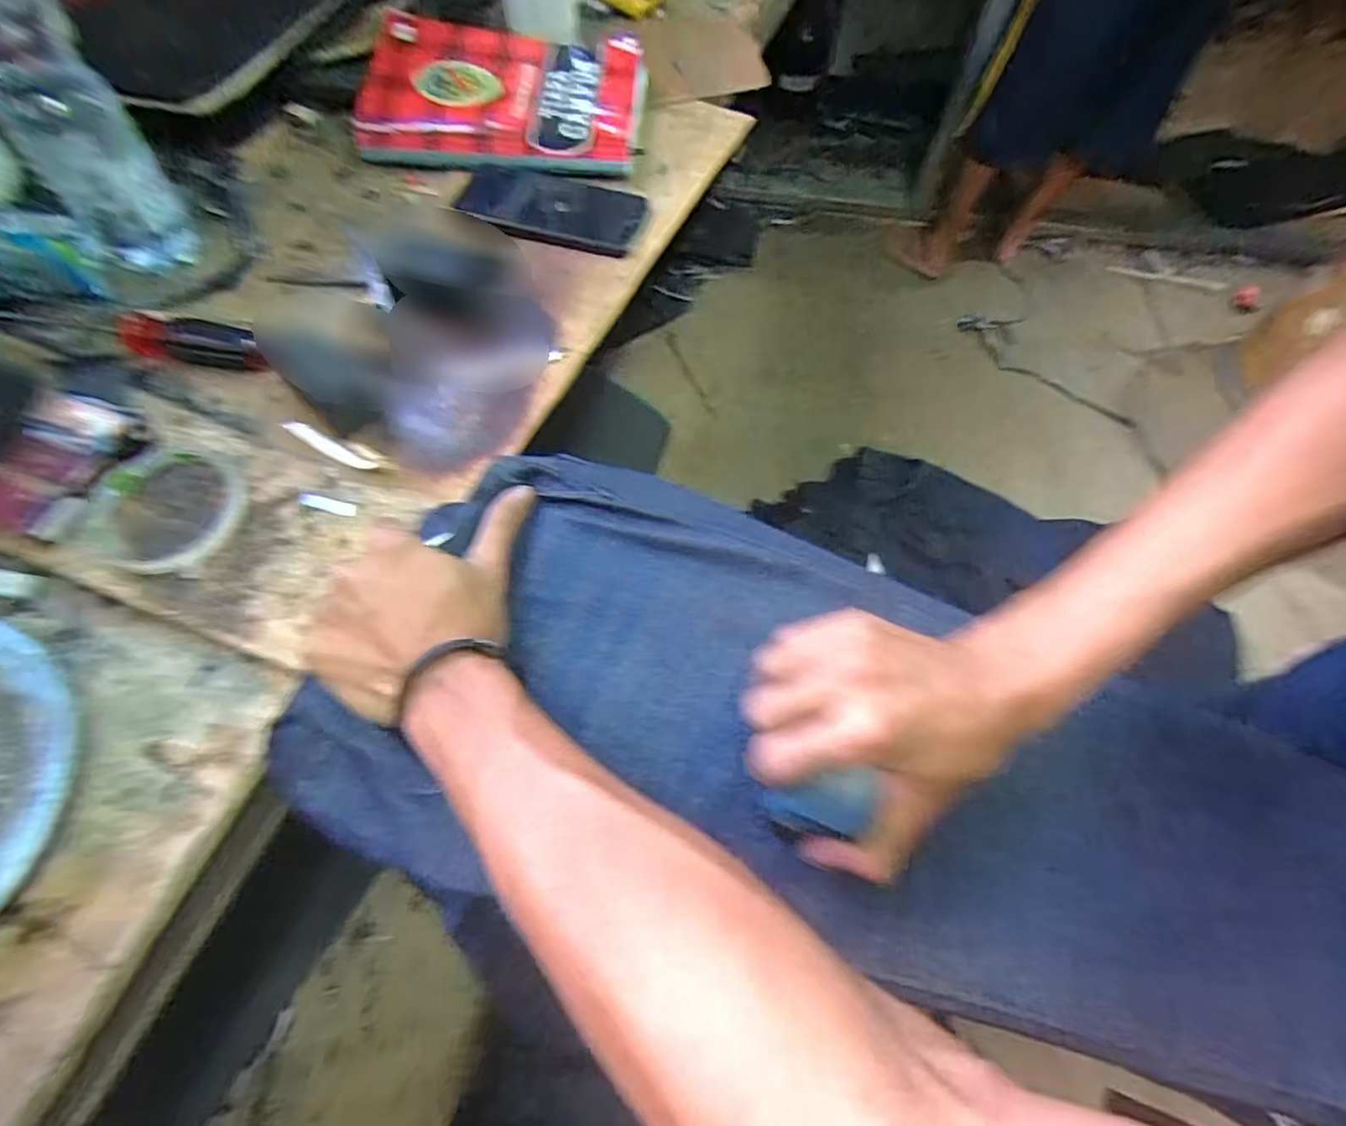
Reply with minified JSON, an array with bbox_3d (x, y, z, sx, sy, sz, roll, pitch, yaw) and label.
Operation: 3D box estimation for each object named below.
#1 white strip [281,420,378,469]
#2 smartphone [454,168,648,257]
[{"bbox_3d":[-0.240,-0.080,0.449,0.074,0.007,0.012,27,64,9],"label":"white strip"},{"bbox_3d":[-0.114,-0.317,0.571,0.172,0.013,0.087,13,62,2],"label":"smartphone"}]

